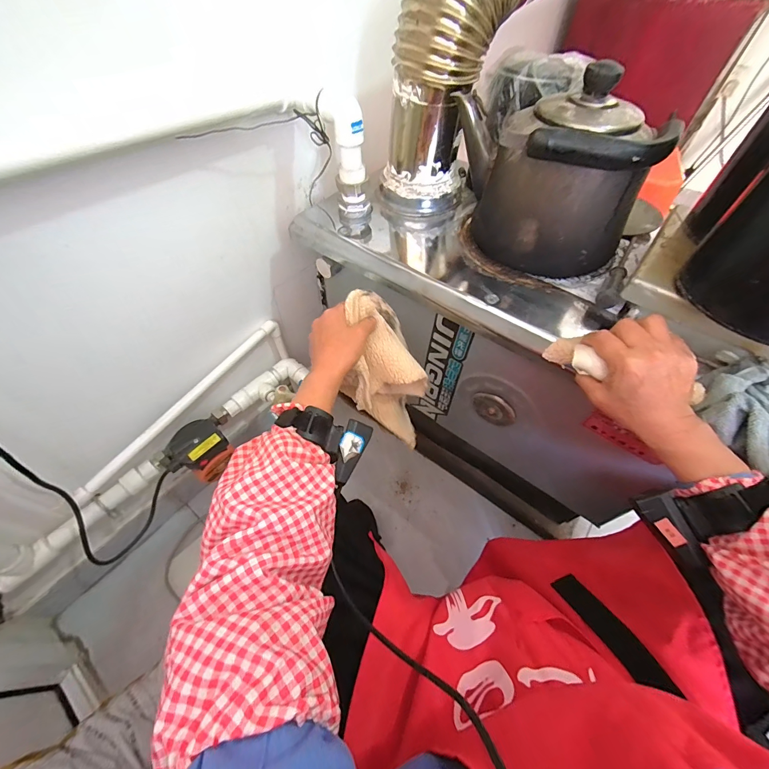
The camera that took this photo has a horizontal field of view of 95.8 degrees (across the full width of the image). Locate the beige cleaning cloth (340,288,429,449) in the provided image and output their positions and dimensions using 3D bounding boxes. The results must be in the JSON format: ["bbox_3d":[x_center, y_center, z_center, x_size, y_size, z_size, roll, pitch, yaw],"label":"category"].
[{"bbox_3d":[0.005,-0.022,0.516,0.113,0.212,0.139,5,54,2],"label":"beige cleaning cloth"}]

